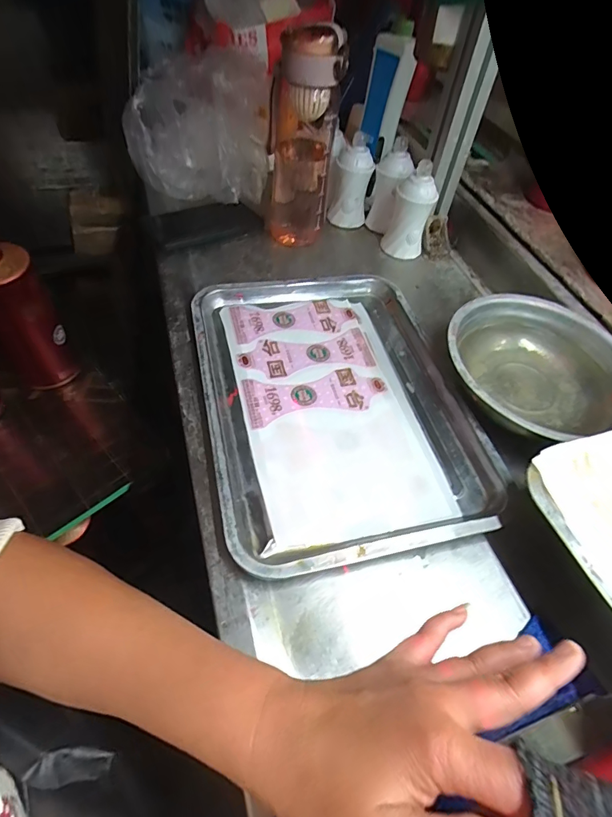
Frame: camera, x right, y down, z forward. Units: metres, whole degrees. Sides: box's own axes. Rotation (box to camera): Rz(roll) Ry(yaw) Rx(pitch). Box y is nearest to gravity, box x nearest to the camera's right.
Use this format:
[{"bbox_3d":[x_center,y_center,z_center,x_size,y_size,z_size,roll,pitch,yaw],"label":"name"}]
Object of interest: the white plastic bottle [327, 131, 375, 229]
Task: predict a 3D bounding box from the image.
[{"bbox_3d":[0.065,-0.326,0.629,0.057,0.108,0.045,7,53,2],"label":"white plastic bottle"}]

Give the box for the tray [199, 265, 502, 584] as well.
[{"bbox_3d":[0.027,-0.019,0.440,0.252,0.027,0.341,-9,54,-11],"label":"tray"}]

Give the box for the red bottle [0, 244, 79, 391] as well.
[{"bbox_3d":[-0.352,-0.106,0.538,0.072,0.194,0.087,-34,61,-25],"label":"red bottle"}]

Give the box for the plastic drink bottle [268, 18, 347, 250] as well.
[{"bbox_3d":[-0.005,-0.328,0.545,0.079,0.232,0.083,0,53,-3],"label":"plastic drink bottle"}]

